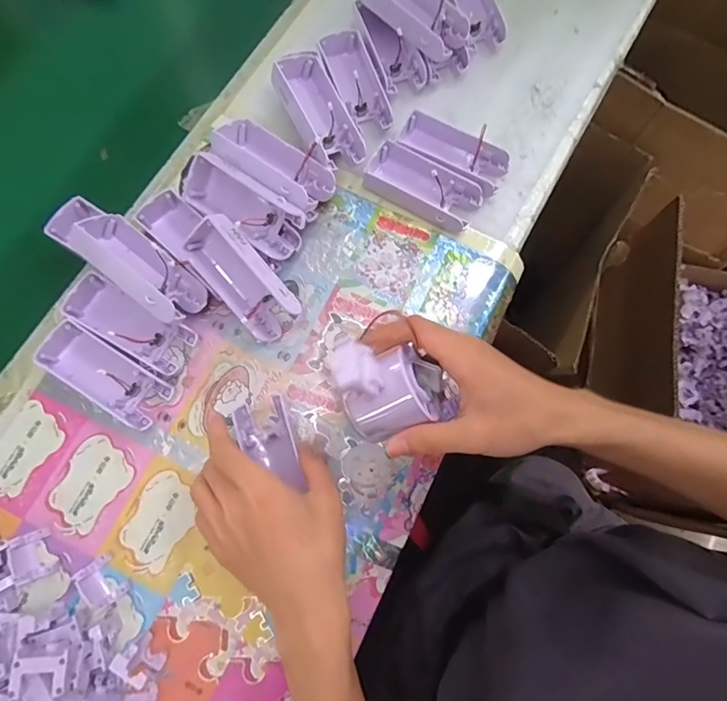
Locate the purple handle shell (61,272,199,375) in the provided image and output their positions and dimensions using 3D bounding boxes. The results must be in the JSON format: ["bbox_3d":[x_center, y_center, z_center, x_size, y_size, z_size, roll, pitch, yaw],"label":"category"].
[{"bbox_3d":[-0.205,-0.025,0.395,0.116,0.026,0.042,30,77,6],"label":"purple handle shell"}]

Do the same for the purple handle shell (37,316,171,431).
[{"bbox_3d":[-0.217,0.020,0.382,0.105,0.028,0.046,32,77,6],"label":"purple handle shell"}]

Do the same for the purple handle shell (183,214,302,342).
[{"bbox_3d":[-0.103,-0.061,0.388,0.107,0.051,0.031,49,41,-5],"label":"purple handle shell"}]

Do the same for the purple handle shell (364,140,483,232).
[{"bbox_3d":[0.055,-0.155,0.432,0.108,0.026,0.050,32,78,6],"label":"purple handle shell"}]

